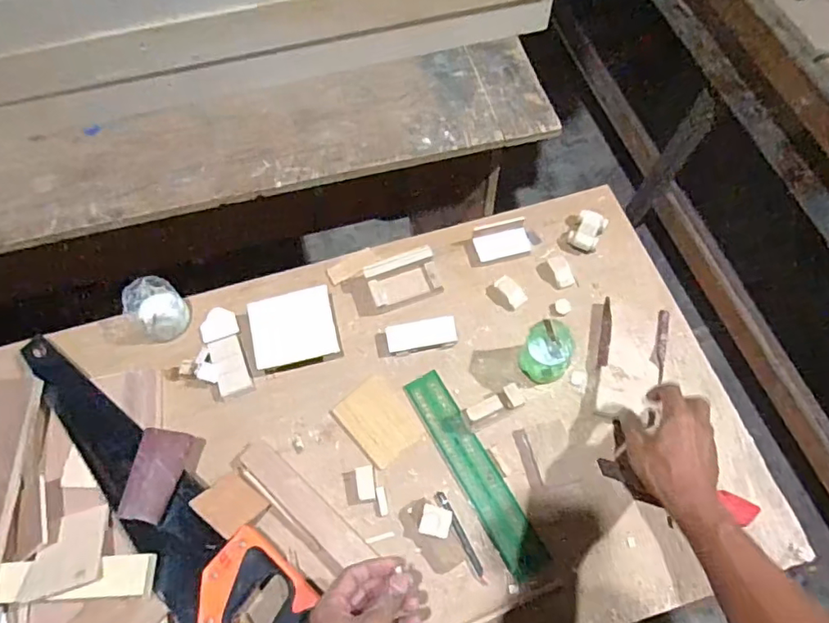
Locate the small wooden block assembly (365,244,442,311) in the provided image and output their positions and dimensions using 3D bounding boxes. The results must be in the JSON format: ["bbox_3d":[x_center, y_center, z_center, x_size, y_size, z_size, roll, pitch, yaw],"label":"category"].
[{"bbox_3d":[-0.014,-0.043,0.730,0.092,0.033,0.060,-19,67,-6],"label":"small wooden block assembly"}]

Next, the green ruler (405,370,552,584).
[{"bbox_3d":[0.069,0.184,0.637,0.048,0.004,0.252,-28,68,-10],"label":"green ruler"}]

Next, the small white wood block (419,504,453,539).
[{"bbox_3d":[0.024,0.235,0.605,0.032,0.024,0.030,14,67,8],"label":"small white wood block"}]

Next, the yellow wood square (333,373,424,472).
[{"bbox_3d":[-0.043,0.133,0.670,0.079,0.007,0.099,-37,70,-14],"label":"yellow wood square"}]

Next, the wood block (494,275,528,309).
[{"bbox_3d":[0.131,-0.028,0.731,0.027,0.010,0.048,-37,70,-14],"label":"wood block"}]

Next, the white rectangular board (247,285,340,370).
[{"bbox_3d":[-0.156,0.022,0.703,0.104,0.029,0.091,-14,66,-4],"label":"white rectangular board"}]

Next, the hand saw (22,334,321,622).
[{"bbox_3d":[-0.311,0.214,0.610,0.512,0.042,0.124,35,71,16],"label":"hand saw"}]

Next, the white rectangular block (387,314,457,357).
[{"bbox_3d":[0.010,0.032,0.705,0.089,0.012,0.042,-10,66,-3],"label":"white rectangular block"}]

